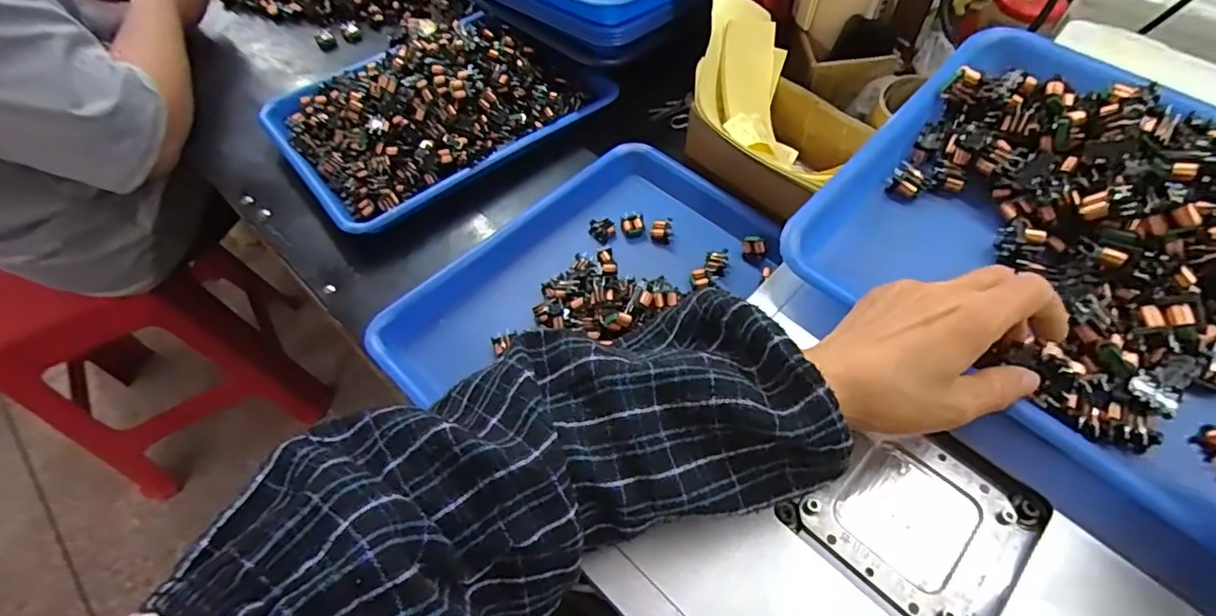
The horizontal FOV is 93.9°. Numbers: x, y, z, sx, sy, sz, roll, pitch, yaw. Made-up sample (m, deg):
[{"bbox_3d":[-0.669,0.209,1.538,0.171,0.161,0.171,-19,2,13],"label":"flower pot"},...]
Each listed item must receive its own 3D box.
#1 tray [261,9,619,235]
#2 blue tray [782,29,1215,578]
[{"bbox_3d":[-0.187,-0.232,0.609,0.322,0.065,0.237,-35,62,-20],"label":"tray"},{"bbox_3d":[0.290,-0.016,0.298,0.325,0.072,0.241,37,65,23],"label":"blue tray"}]

